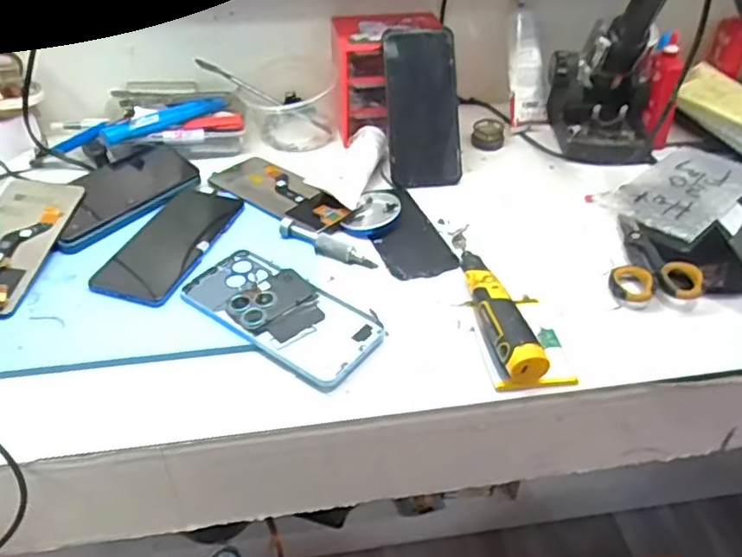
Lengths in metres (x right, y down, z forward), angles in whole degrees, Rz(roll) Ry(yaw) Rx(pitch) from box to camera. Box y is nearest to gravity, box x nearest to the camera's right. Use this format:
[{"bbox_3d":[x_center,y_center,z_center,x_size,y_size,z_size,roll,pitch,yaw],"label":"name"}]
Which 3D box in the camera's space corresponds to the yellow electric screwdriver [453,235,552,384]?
[{"bbox_3d":[0.099,0.013,0.517,0.034,0.038,0.173,-5,42,-7],"label":"yellow electric screwdriver"}]

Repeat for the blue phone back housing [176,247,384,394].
[{"bbox_3d":[-0.077,0.027,0.515,0.171,0.012,0.083,25,47,25],"label":"blue phone back housing"}]

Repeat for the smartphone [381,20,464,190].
[{"bbox_3d":[0.060,-0.186,0.678,0.081,0.170,0.015,-7,5,-9],"label":"smartphone"}]

